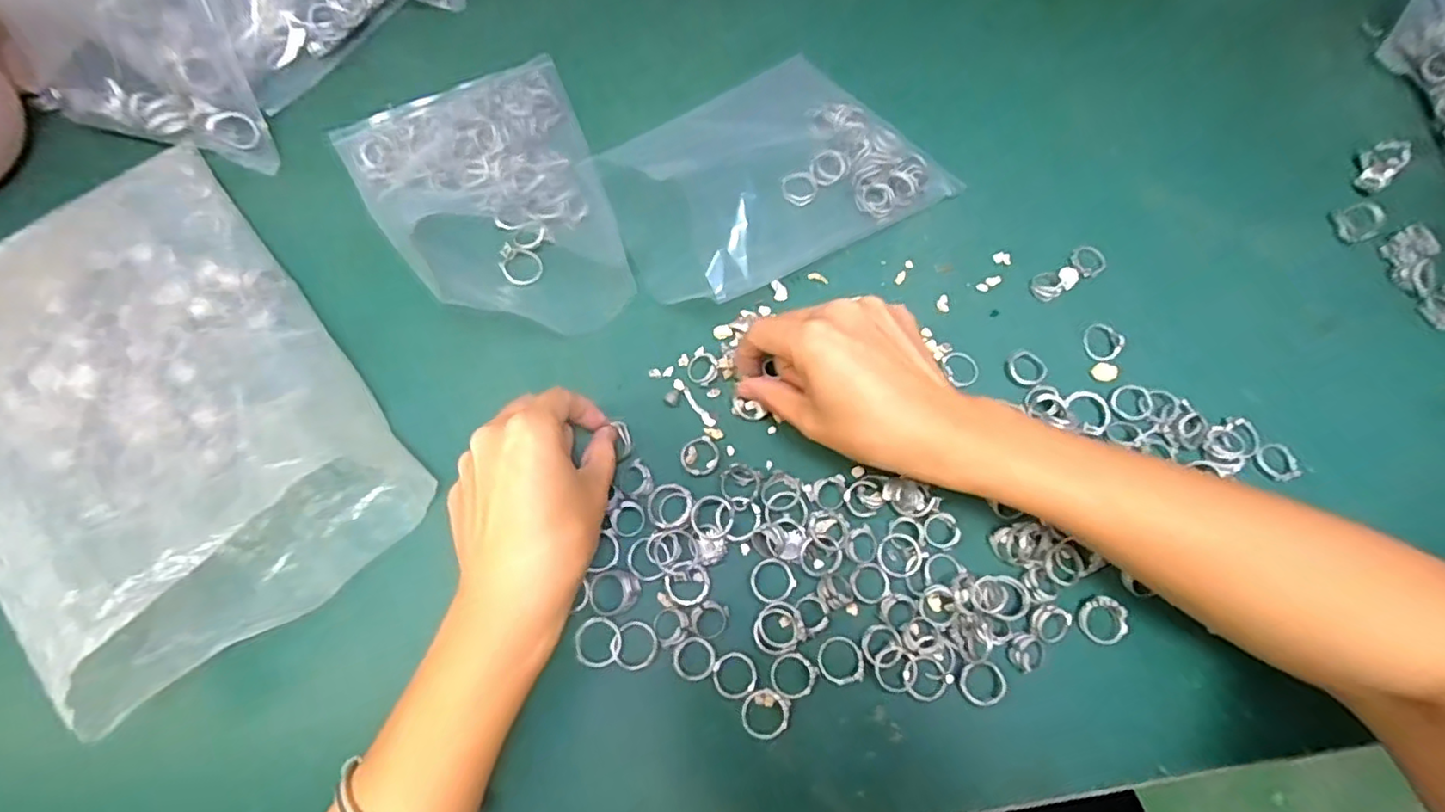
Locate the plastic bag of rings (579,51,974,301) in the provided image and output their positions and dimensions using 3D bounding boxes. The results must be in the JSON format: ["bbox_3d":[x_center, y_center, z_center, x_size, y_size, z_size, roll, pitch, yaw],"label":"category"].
[{"bbox_3d":[0.022,-0.144,0.400,0.184,0.023,0.140,-31,75,-12],"label":"plastic bag of rings"}]

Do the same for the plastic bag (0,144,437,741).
[{"bbox_3d":[-0.290,-0.013,0.307,0.164,0.084,0.275,-40,77,-14],"label":"plastic bag"}]

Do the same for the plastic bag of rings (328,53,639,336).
[{"bbox_3d":[-0.139,-0.120,0.382,0.133,0.022,0.182,-20,73,-9],"label":"plastic bag of rings"}]

